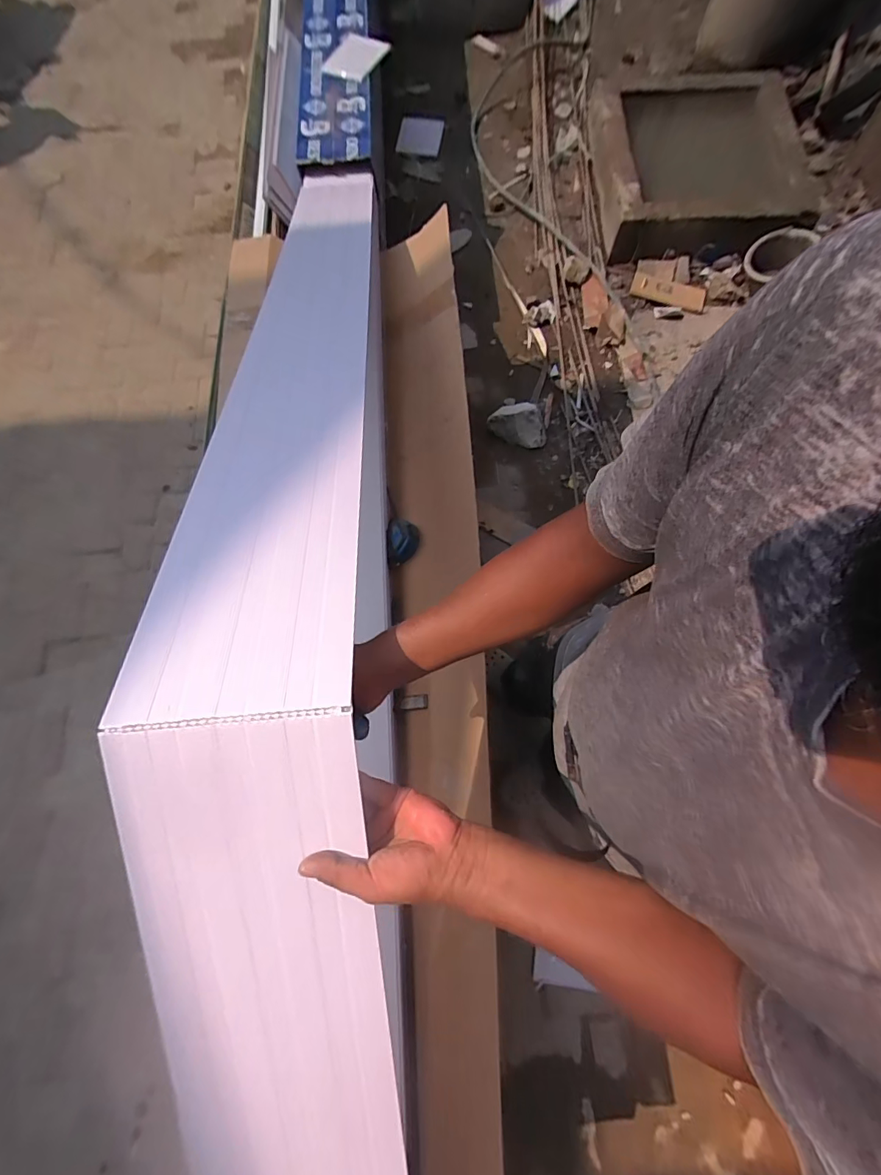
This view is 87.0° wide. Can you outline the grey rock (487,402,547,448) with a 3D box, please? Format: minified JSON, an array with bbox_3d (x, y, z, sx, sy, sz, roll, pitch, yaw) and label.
[{"bbox_3d":[0.289,-0.610,1.738,0.218,0.084,0.133,0,73,4],"label":"grey rock"}]

